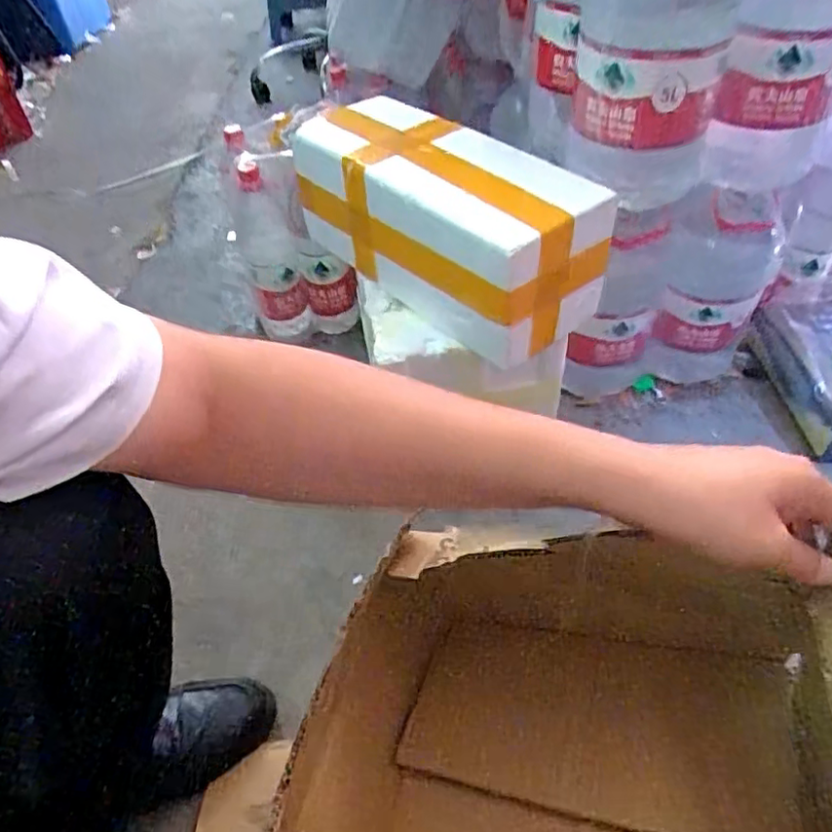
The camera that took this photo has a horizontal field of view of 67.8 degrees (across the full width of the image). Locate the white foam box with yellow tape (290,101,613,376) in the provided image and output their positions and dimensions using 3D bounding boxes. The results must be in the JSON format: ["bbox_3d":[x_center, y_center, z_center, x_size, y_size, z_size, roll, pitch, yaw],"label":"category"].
[{"bbox_3d":[0.034,-0.251,0.784,0.176,0.184,0.417,-33,50,-24],"label":"white foam box with yellow tape"}]

